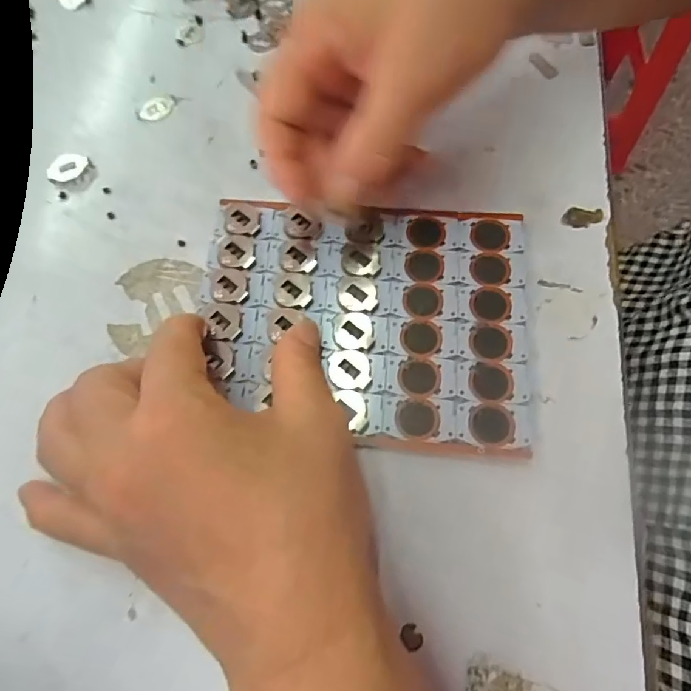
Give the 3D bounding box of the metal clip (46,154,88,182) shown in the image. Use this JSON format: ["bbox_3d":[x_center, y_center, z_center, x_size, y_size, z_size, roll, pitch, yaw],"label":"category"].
[{"bbox_3d":[-0.145,-0.092,0.252,0.021,0.006,0.013,-42,74,-11],"label":"metal clip"}]

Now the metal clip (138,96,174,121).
[{"bbox_3d":[-0.105,-0.132,0.266,0.021,0.004,0.014,-24,72,-6],"label":"metal clip"}]

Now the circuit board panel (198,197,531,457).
[{"bbox_3d":[0.007,-0.014,0.217,0.146,0.006,0.114,3,71,4],"label":"circuit board panel"}]

